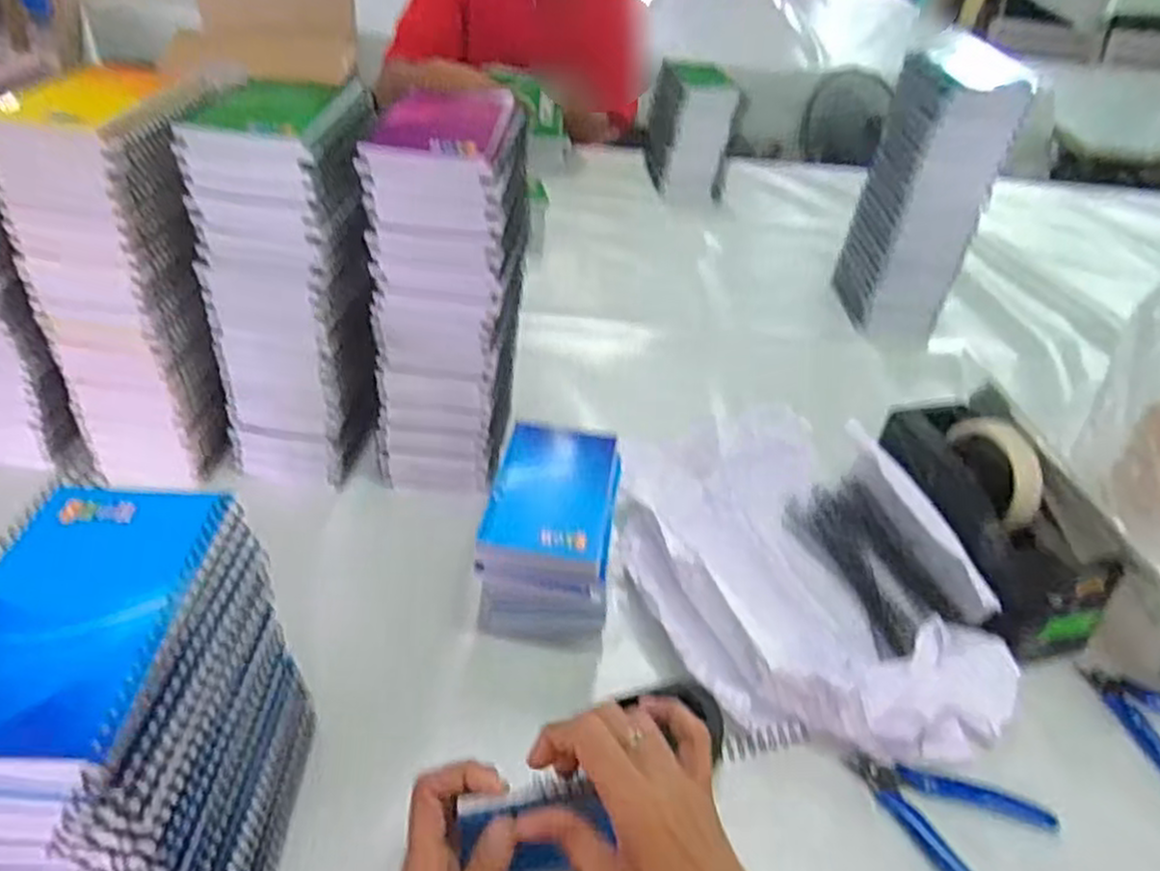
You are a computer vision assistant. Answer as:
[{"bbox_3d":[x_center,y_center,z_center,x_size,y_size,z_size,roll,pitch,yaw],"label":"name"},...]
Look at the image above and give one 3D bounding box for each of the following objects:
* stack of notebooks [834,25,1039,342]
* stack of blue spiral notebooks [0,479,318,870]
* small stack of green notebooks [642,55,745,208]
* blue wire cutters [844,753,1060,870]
[{"bbox_3d":[0.388,-0.265,0.876,0.100,0.297,0.116,1,40,-7],"label":"stack of notebooks"},{"bbox_3d":[-0.212,0.148,0.369,0.112,0.199,0.151,3,40,-4],"label":"stack of blue spiral notebooks"},{"bbox_3d":[0.165,-0.465,1.182,0.109,0.179,0.120,-3,41,-10],"label":"small stack of green notebooks"},{"bbox_3d":[0.226,0.234,0.476,0.117,0.013,0.088,28,44,24],"label":"blue wire cutters"}]

